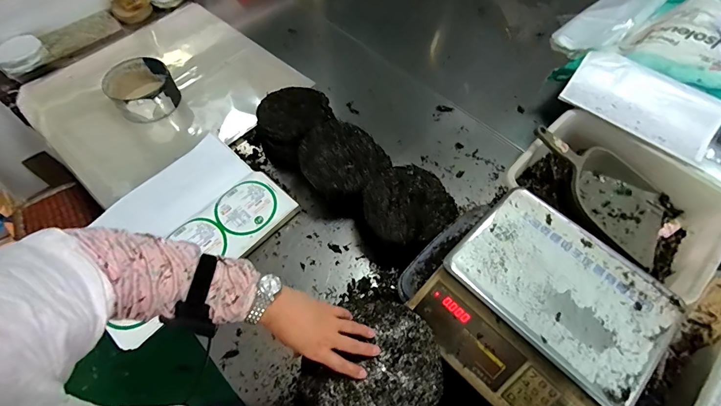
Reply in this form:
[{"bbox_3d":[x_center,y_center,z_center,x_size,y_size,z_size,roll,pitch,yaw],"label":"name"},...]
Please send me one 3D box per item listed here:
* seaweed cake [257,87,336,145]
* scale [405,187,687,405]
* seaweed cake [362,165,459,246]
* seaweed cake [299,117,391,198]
[{"bbox_3d":[-0.186,-0.255,1.007,0.200,0.024,0.210,-4,54,6],"label":"seaweed cake"},{"bbox_3d":[0.304,0.178,0.611,0.318,0.097,0.319,-40,68,-20],"label":"scale"},{"bbox_3d":[0.116,0.005,0.872,0.208,0.045,0.211,39,67,20],"label":"seaweed cake"},{"bbox_3d":[-0.038,-0.118,0.932,0.236,0.053,0.209,3,60,2],"label":"seaweed cake"}]

